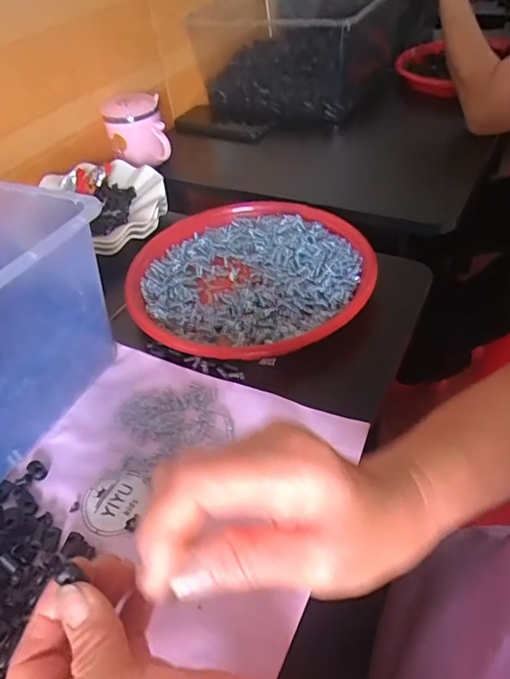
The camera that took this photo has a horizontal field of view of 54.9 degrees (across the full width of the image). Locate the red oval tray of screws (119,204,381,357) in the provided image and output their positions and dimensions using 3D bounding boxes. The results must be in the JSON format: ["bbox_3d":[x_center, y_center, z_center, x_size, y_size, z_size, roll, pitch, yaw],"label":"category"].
[{"bbox_3d":[-0.006,-0.068,0.499,0.233,0.032,0.239,-5,44,3],"label":"red oval tray of screws"}]

